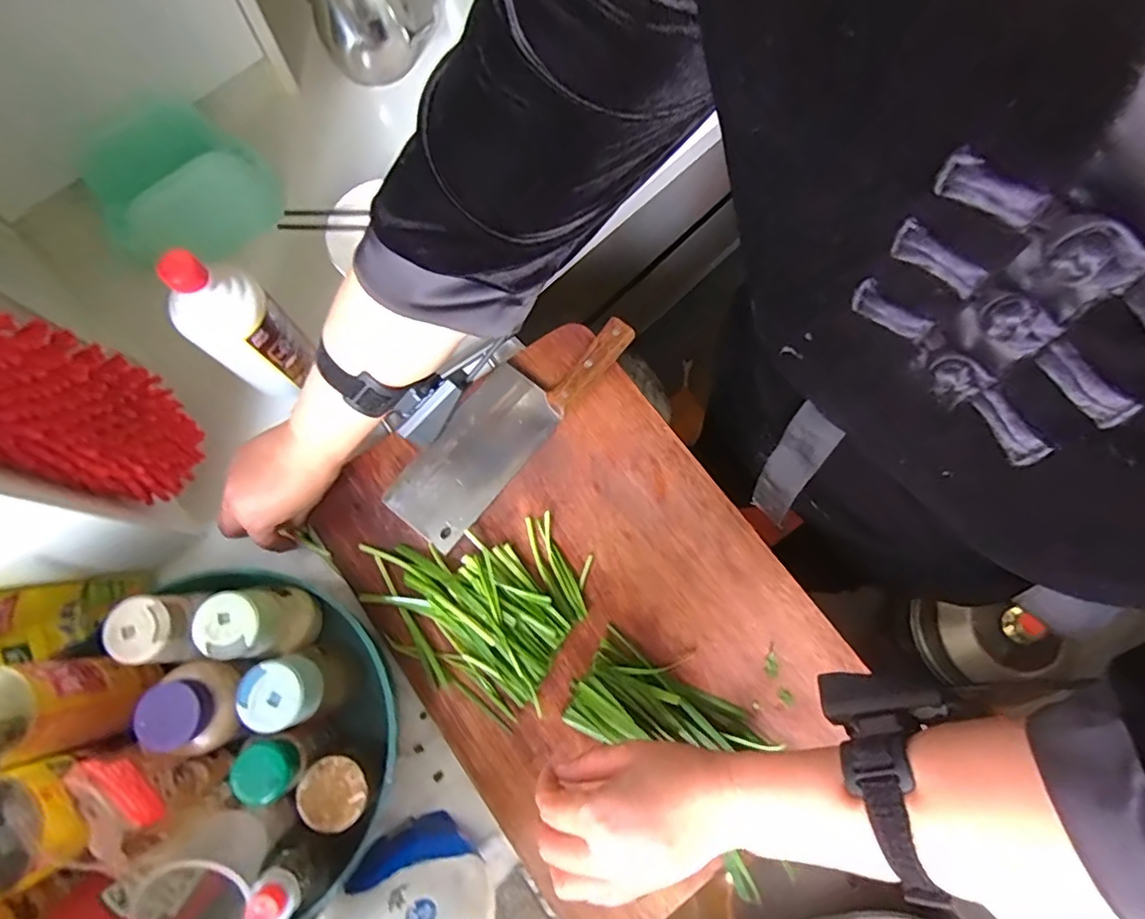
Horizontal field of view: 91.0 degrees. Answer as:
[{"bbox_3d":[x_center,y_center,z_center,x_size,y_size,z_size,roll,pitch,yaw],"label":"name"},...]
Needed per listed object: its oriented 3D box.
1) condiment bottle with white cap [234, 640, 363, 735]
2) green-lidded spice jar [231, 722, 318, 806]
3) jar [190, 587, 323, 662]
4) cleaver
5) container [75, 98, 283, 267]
[{"bbox_3d":[-0.216,0.178,0.447,0.051,0.086,0.055,-11,76,-5],"label":"condiment bottle with white cap"},{"bbox_3d":[-0.221,0.233,0.442,0.044,0.087,0.041,0,75,-1],"label":"green-lidded spice jar"},{"bbox_3d":[-0.253,0.133,0.461,0.054,0.091,0.051,0,75,-1],"label":"jar"},{"bbox_3d":[-0.063,-0.046,0.570,0.087,0.020,0.290,39,77,8],"label":"cleaver"},{"bbox_3d":[-0.456,-0.317,0.645,0.124,0.120,0.169,42,78,9],"label":"container"}]

